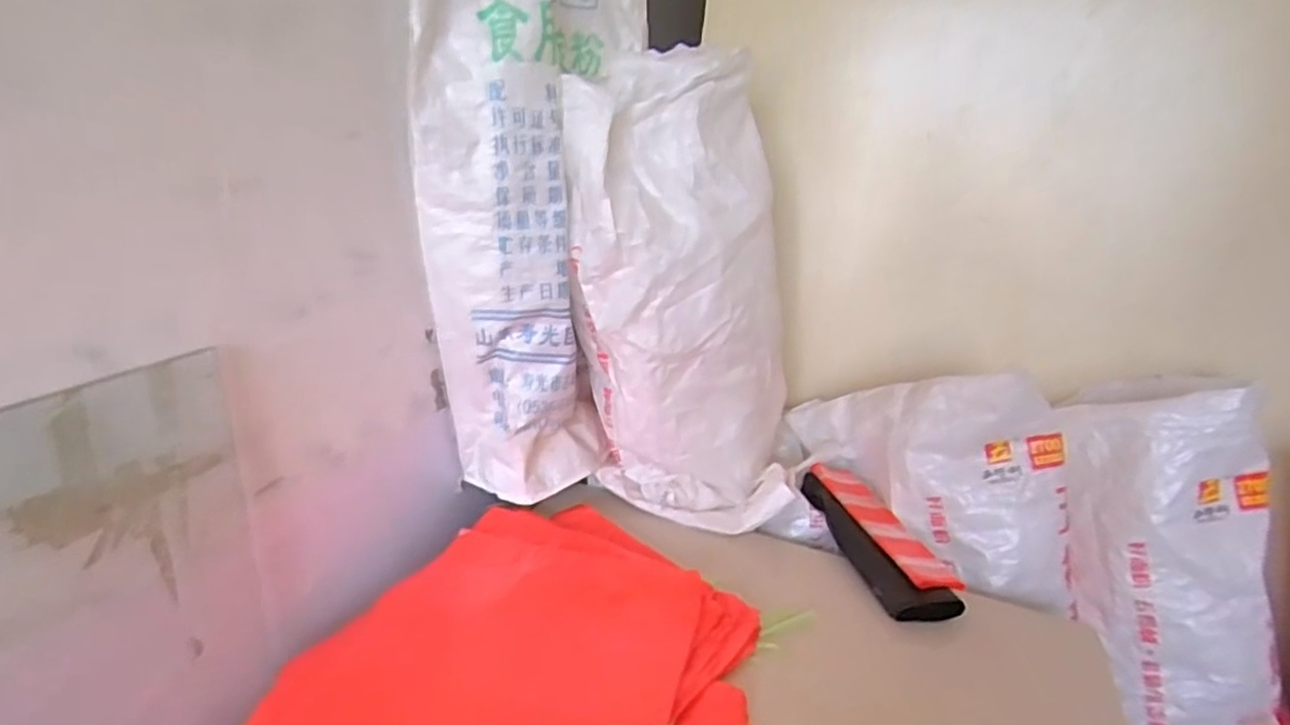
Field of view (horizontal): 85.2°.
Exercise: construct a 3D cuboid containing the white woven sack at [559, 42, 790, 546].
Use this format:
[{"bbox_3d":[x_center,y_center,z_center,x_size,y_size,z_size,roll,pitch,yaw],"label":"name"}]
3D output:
[{"bbox_3d":[0.065,-0.087,1.030,0.325,0.630,0.238,7,20,6],"label":"white woven sack"}]

